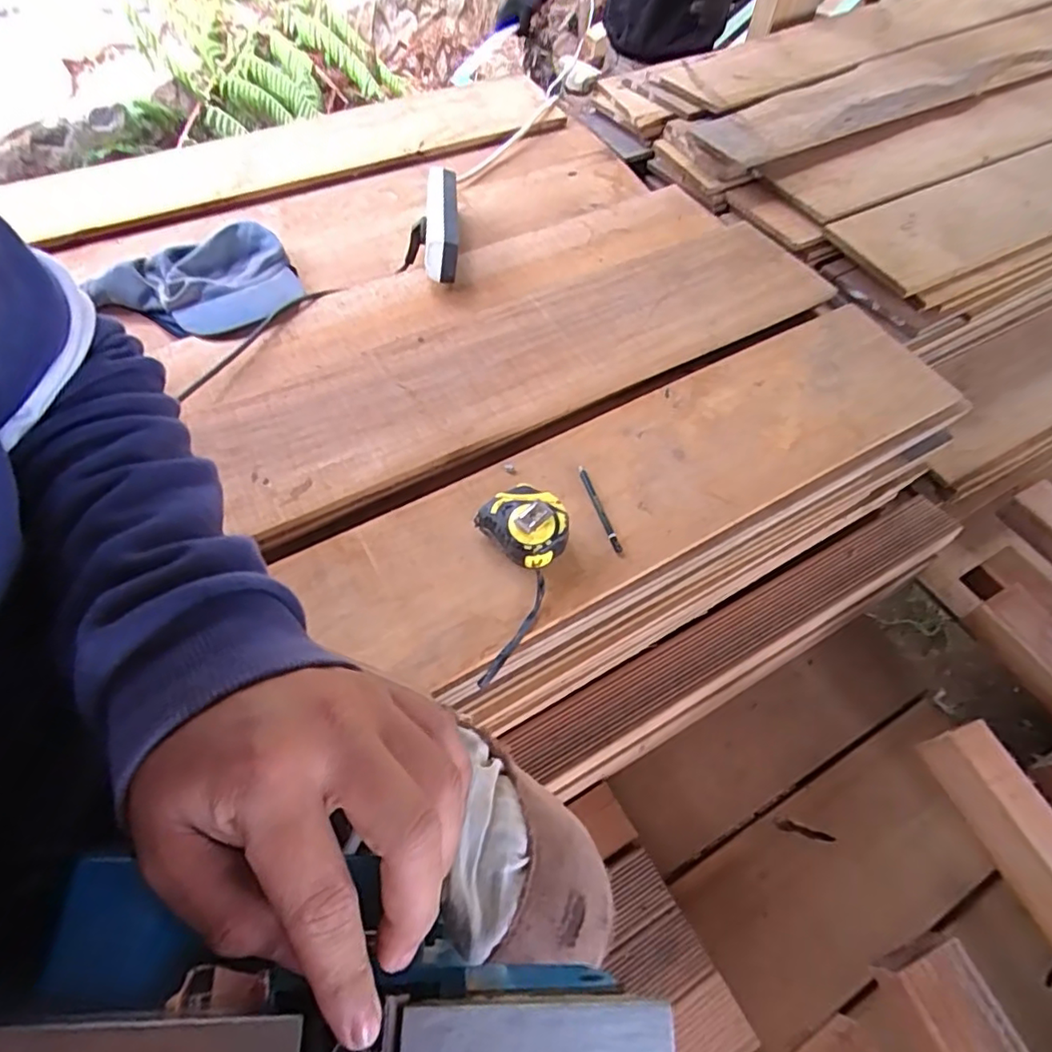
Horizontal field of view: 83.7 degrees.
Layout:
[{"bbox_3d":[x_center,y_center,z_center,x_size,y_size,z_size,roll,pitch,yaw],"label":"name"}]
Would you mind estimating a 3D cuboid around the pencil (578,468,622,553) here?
[{"bbox_3d":[0.076,-0.017,0.604,0.009,0.010,0.105,-15,61,-10],"label":"pencil"}]

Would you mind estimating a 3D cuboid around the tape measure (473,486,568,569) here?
[{"bbox_3d":[0.000,0.003,0.567,0.072,0.048,0.082,-33,65,-19],"label":"tape measure"}]

